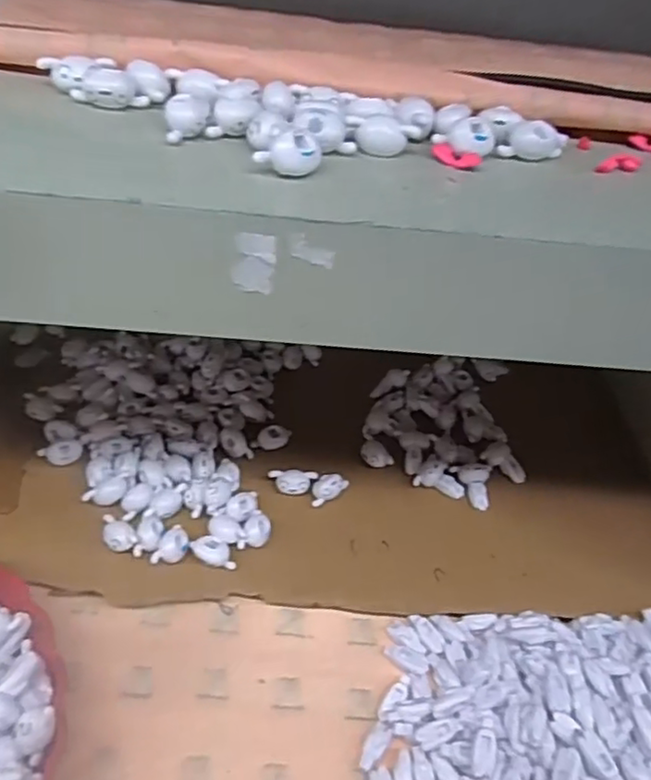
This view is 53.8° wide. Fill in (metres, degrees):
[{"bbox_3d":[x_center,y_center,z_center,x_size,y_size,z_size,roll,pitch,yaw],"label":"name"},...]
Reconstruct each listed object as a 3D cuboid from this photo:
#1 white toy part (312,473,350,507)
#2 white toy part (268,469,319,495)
[{"bbox_3d":[0.001,0.072,0.475,0.031,0.010,0.017,-28,55,-31],"label":"white toy part"},{"bbox_3d":[-0.025,0.068,0.476,0.035,0.009,0.018,8,45,1],"label":"white toy part"}]

